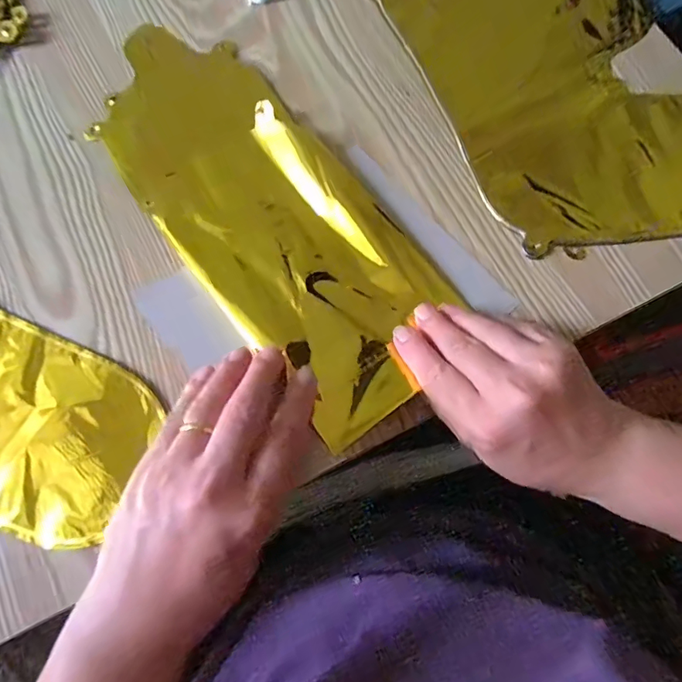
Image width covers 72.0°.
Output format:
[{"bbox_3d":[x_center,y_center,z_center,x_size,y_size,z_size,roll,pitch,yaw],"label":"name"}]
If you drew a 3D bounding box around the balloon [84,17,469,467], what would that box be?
[{"bbox_3d":[-0.052,-0.095,0.321,0.134,0.018,0.324,-33,75,-10],"label":"balloon"}]

